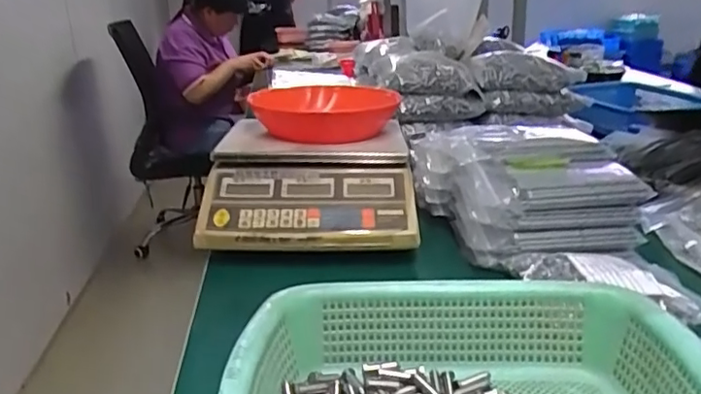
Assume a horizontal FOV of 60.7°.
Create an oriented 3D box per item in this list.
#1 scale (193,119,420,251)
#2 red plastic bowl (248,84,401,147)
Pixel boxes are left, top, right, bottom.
[{"bbox_3d":[-0.049,-0.022,0.784,0.255,0.100,0.244,-2,20,3],"label":"scale"},{"bbox_3d":[-0.031,-0.122,0.866,0.200,0.054,0.210,-2,20,3],"label":"red plastic bowl"}]

